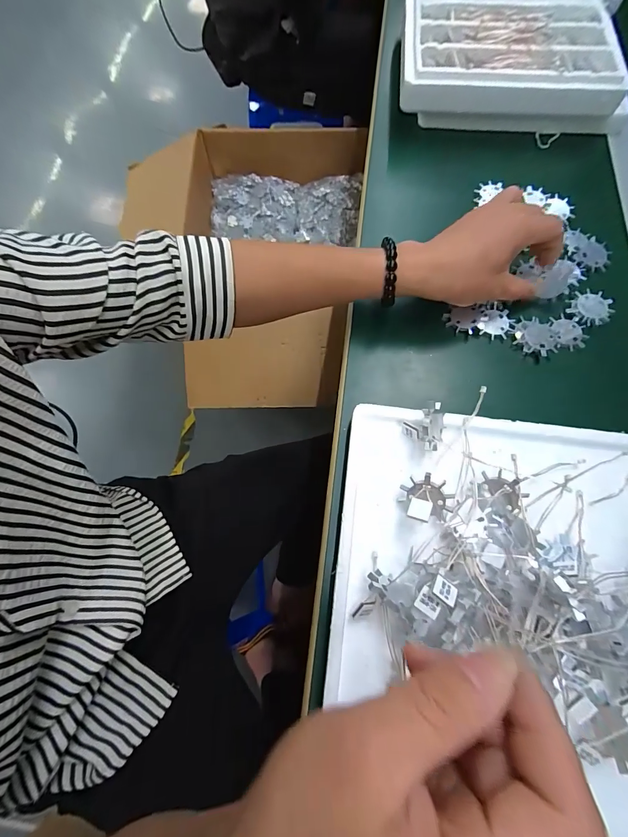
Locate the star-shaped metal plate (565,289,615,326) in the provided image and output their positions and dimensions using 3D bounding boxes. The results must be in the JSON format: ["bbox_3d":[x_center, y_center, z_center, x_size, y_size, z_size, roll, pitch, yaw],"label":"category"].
[{"bbox_3d":[0.276,-0.111,0.350,0.036,0.010,0.039,-38,75,-12],"label":"star-shaped metal plate"}]

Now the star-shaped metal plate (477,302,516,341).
[{"bbox_3d":[0.183,-0.094,0.350,0.032,0.005,0.036,38,75,12],"label":"star-shaped metal plate"}]

